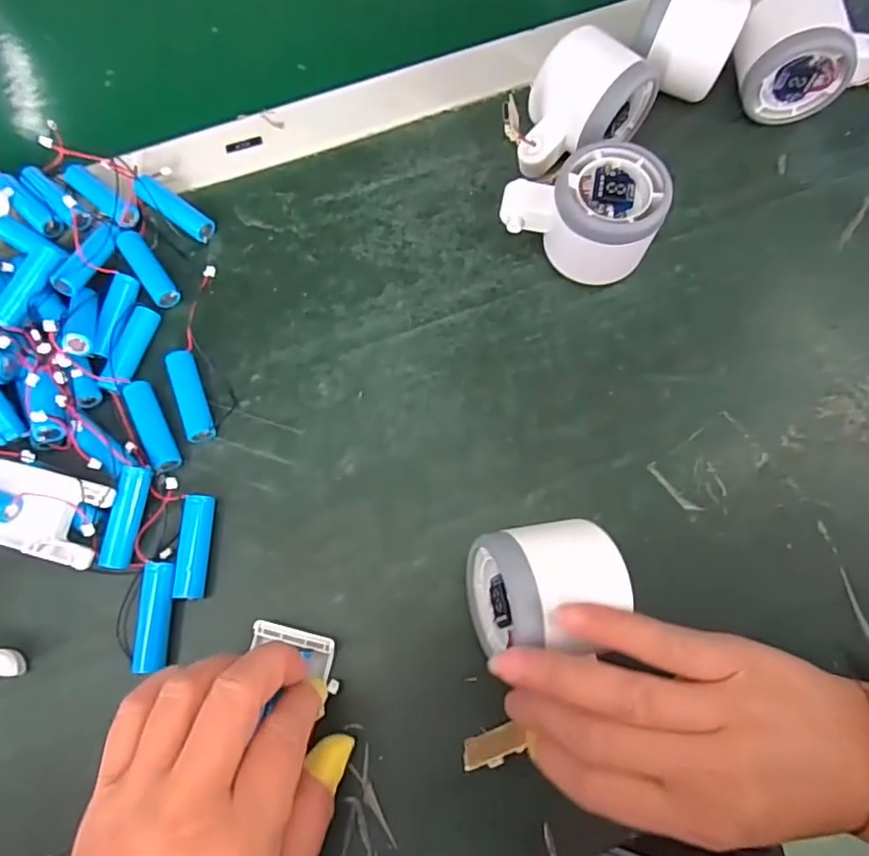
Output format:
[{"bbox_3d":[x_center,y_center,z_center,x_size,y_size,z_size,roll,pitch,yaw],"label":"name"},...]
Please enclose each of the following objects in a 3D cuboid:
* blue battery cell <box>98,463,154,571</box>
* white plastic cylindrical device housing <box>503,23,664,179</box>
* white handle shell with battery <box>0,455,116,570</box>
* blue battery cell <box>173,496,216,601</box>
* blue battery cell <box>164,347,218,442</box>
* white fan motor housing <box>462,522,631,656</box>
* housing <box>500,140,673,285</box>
[{"bbox_3d":[-0.153,0.044,0.289,0.012,0.016,0.049,9,73,3],"label":"blue battery cell"},{"bbox_3d":[0.084,-0.187,0.343,0.085,0.057,0.052,-33,76,-9],"label":"white plastic cylindrical device housing"},{"bbox_3d":[-0.210,0.037,0.289,0.103,0.025,0.039,15,74,5],"label":"white handle shell with battery"},{"bbox_3d":[-0.120,0.059,0.291,0.014,0.014,0.050,0,73,0],"label":"blue battery cell"},{"bbox_3d":[-0.132,-0.018,0.314,0.014,0.014,0.052,-21,74,-6],"label":"blue battery cell"},{"bbox_3d":[0.046,0.073,0.256,0.064,0.053,0.055,0,58,-19],"label":"white fan motor housing"},{"bbox_3d":[0.081,-0.116,0.324,0.080,0.053,0.054,-6,73,-2],"label":"housing"}]

